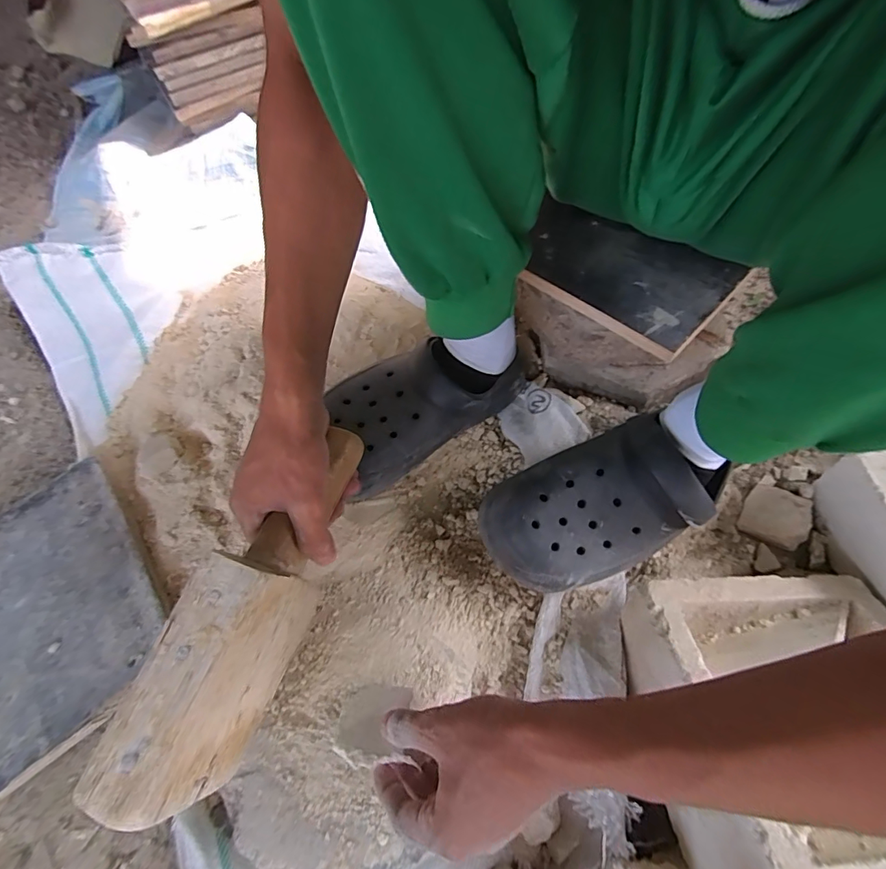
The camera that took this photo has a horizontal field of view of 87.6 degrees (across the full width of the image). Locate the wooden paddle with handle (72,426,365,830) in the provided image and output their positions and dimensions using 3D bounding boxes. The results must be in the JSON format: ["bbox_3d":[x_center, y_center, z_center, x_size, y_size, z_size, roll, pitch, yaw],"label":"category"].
[{"bbox_3d":[-0.126,0.113,0.323,0.055,0.095,0.250,18,61,11],"label":"wooden paddle with handle"}]

